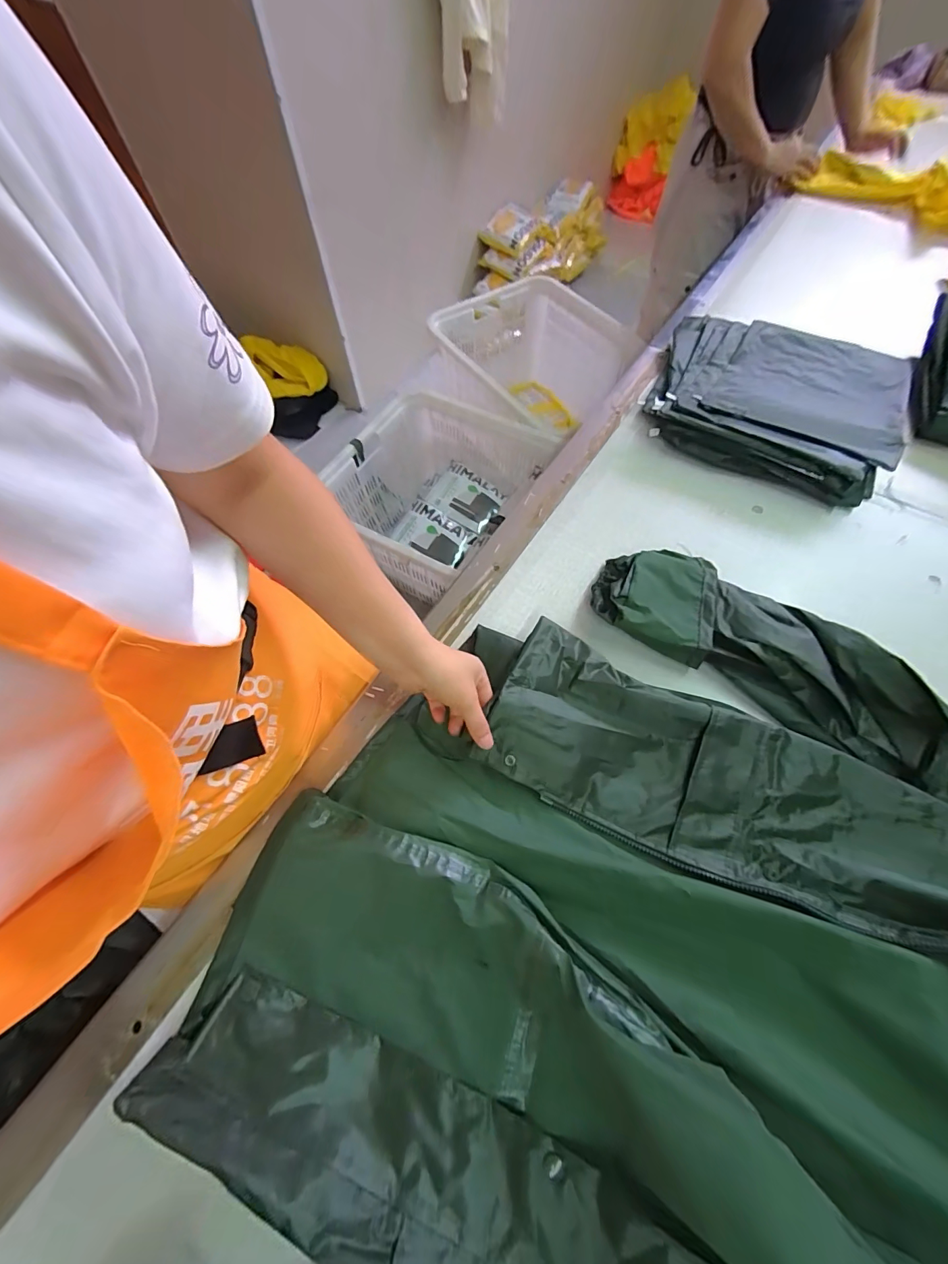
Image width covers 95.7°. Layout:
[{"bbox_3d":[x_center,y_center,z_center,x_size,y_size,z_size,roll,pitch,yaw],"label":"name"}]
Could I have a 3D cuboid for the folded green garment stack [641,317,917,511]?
[{"bbox_3d":[0.470,-0.376,0.675,0.359,0.046,0.368,26,65,12],"label":"folded green garment stack"}]

